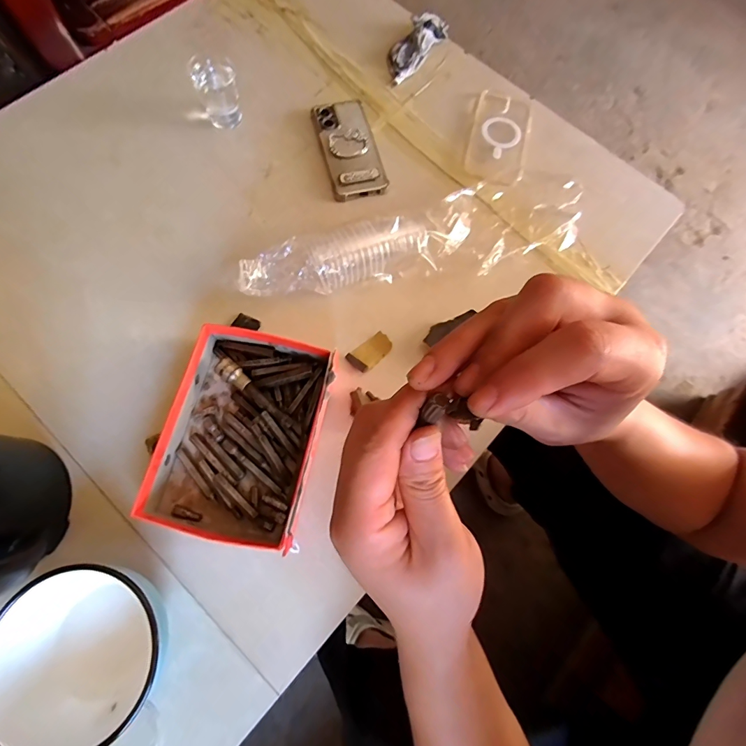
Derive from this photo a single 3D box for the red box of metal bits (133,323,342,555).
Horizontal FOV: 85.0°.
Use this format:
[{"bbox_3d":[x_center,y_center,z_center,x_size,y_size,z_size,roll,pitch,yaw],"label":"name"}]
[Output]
[{"bbox_3d":[-0.131,0.057,0.435,0.162,0.049,0.227,14,73,3],"label":"red box of metal bits"}]

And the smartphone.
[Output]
[{"bbox_3d":[-0.035,-0.315,0.573,0.078,0.018,0.163,-14,73,-6],"label":"smartphone"}]

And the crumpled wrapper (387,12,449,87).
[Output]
[{"bbox_3d":[0.063,-0.511,0.636,0.054,0.023,0.137,35,75,9],"label":"crumpled wrapper"}]

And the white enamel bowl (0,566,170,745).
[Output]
[{"bbox_3d":[-0.262,0.242,0.358,0.133,0.081,0.131,0,73,-2],"label":"white enamel bowl"}]

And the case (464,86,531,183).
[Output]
[{"bbox_3d":[0.186,-0.349,0.596,0.078,0.013,0.166,15,73,3],"label":"case"}]

